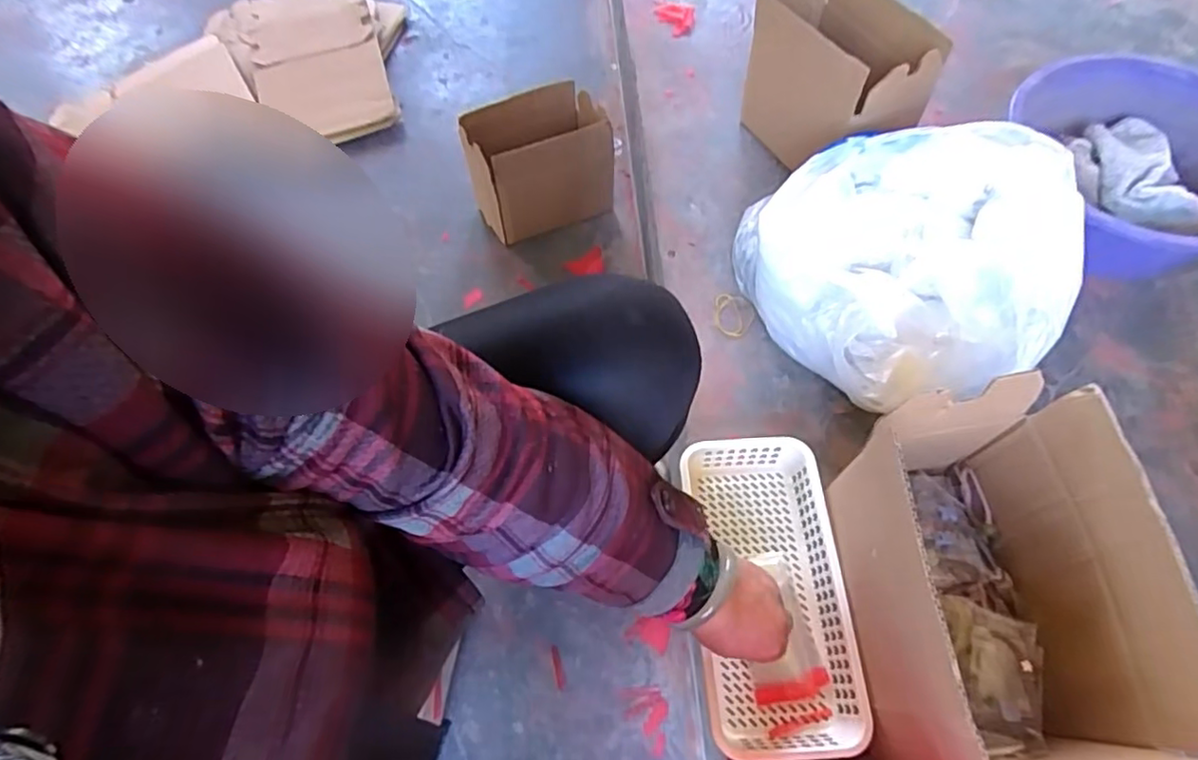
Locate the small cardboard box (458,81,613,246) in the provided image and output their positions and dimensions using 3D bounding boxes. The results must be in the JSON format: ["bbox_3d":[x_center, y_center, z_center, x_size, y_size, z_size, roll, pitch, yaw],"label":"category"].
[{"bbox_3d":[-0.093,-0.333,0.954,0.212,0.178,0.112,-18,65,-7],"label":"small cardboard box"}]

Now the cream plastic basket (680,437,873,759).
[{"bbox_3d":[0.152,0.189,0.563,0.123,0.058,0.264,-4,64,0],"label":"cream plastic basket"}]

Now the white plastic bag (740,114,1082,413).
[{"bbox_3d":[0.294,-0.126,0.633,0.249,0.179,0.291,-25,65,-10],"label":"white plastic bag"}]

